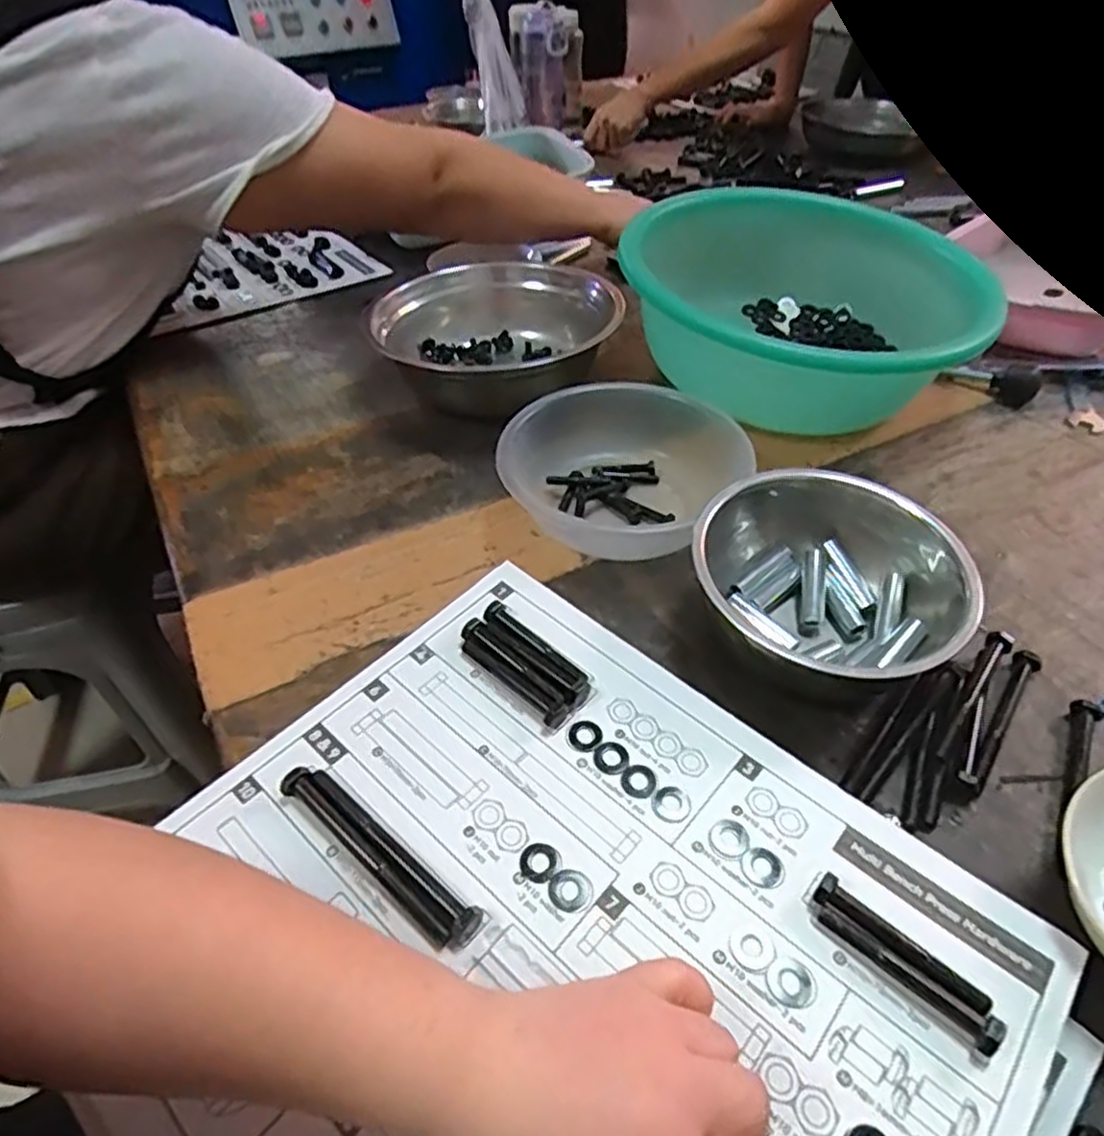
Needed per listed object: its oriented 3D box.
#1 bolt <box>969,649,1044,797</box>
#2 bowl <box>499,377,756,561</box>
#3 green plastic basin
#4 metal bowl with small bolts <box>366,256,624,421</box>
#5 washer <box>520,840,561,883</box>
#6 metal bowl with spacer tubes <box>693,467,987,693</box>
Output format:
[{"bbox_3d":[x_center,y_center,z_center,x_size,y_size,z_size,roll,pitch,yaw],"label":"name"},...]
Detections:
[{"bbox_3d":[0.281,0.093,0.445,0.015,0.012,0.124,30,51,26],"label":"bolt"},{"bbox_3d":[0.057,-0.077,0.570,0.185,0.075,0.177,6,44,5],"label":"bowl"},{"bbox_3d":[0.248,-0.266,0.724,0.318,0.143,0.318,1,44,-1],"label":"green plastic basin"},{"bbox_3d":[-0.051,-0.225,0.711,0.199,0.088,0.211,1,44,-1],"label":"metal bowl with small bolts"},{"bbox_3d":[-0.006,0.148,0.364,0.020,0.004,0.020,1,44,-1],"label":"washer"},{"bbox_3d":[0.185,0.009,0.477,0.154,0.081,0.168,1,44,-1],"label":"metal bowl with spacer tubes"}]

